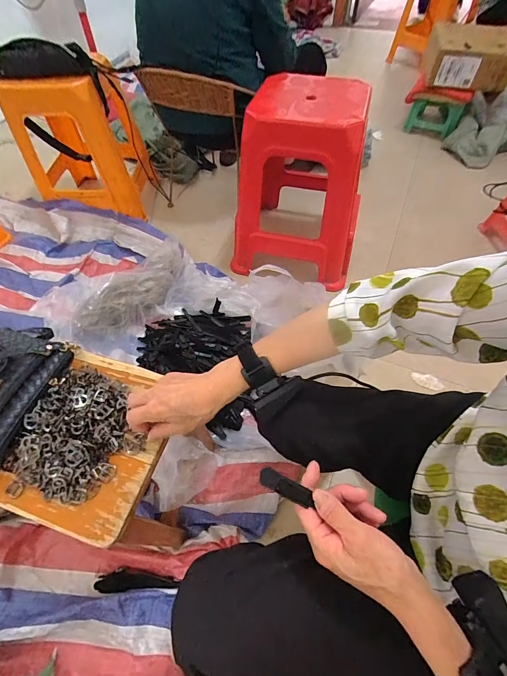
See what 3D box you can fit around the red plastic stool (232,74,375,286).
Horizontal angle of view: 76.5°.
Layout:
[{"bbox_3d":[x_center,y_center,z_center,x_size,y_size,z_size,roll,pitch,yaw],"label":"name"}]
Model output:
[{"bbox_3d":[0.172,-0.503,1.057,0.401,0.517,0.448,17,58,11],"label":"red plastic stool"}]

